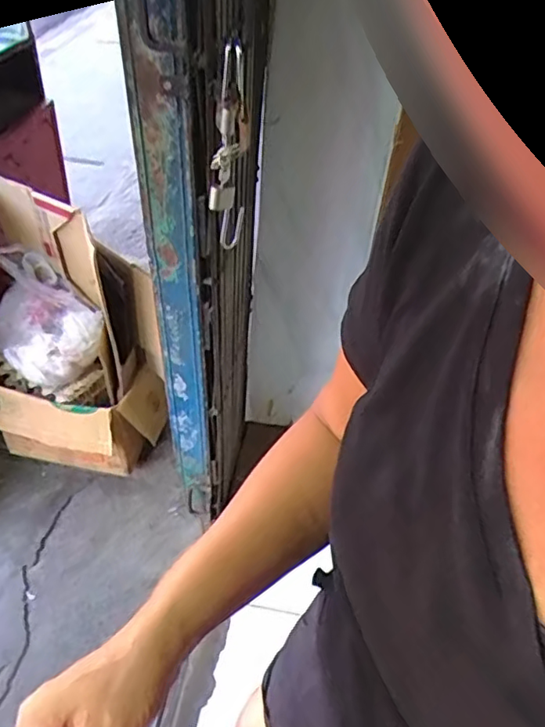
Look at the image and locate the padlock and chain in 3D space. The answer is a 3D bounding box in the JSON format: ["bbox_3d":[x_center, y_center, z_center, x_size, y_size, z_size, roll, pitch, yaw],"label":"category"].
[{"bbox_3d":[-0.061,-0.284,0.793,0.052,0.275,0.042,-1,42,-7],"label":"padlock and chain"}]

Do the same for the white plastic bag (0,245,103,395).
[{"bbox_3d":[-0.577,-0.100,1.432,0.318,0.242,0.199,31,48,26],"label":"white plastic bag"}]

